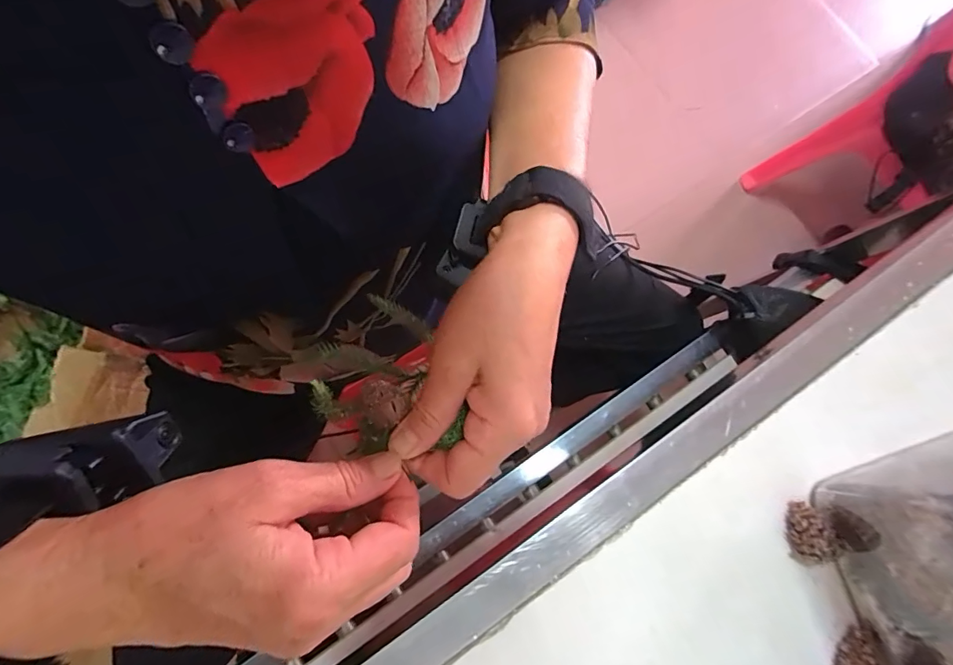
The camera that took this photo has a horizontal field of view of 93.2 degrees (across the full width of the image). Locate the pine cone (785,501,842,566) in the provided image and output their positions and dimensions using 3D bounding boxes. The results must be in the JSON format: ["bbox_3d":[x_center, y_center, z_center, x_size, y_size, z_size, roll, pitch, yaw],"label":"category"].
[{"bbox_3d":[0.209,0.125,0.280,0.021,0.022,0.037,-5,79,-4],"label":"pine cone"}]

